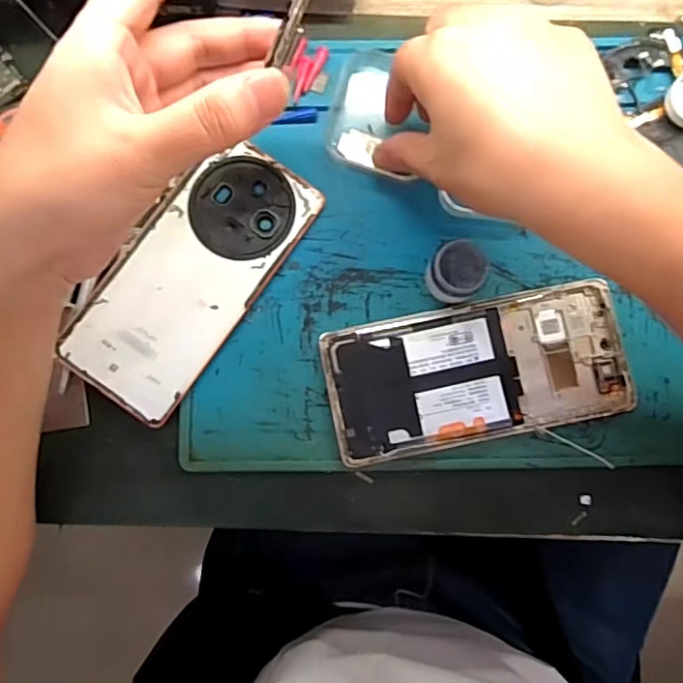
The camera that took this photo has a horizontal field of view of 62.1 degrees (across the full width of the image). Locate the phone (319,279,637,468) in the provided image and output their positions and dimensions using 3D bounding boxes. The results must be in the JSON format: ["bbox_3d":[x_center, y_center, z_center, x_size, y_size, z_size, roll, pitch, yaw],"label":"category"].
[{"bbox_3d":[0.075,0.016,0.315,0.162,0.009,0.075,-11,85,-1],"label":"phone"}]

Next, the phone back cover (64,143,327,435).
[{"bbox_3d":[-0.085,-0.038,0.320,0.074,0.007,0.160,36,86,3],"label":"phone back cover"}]

